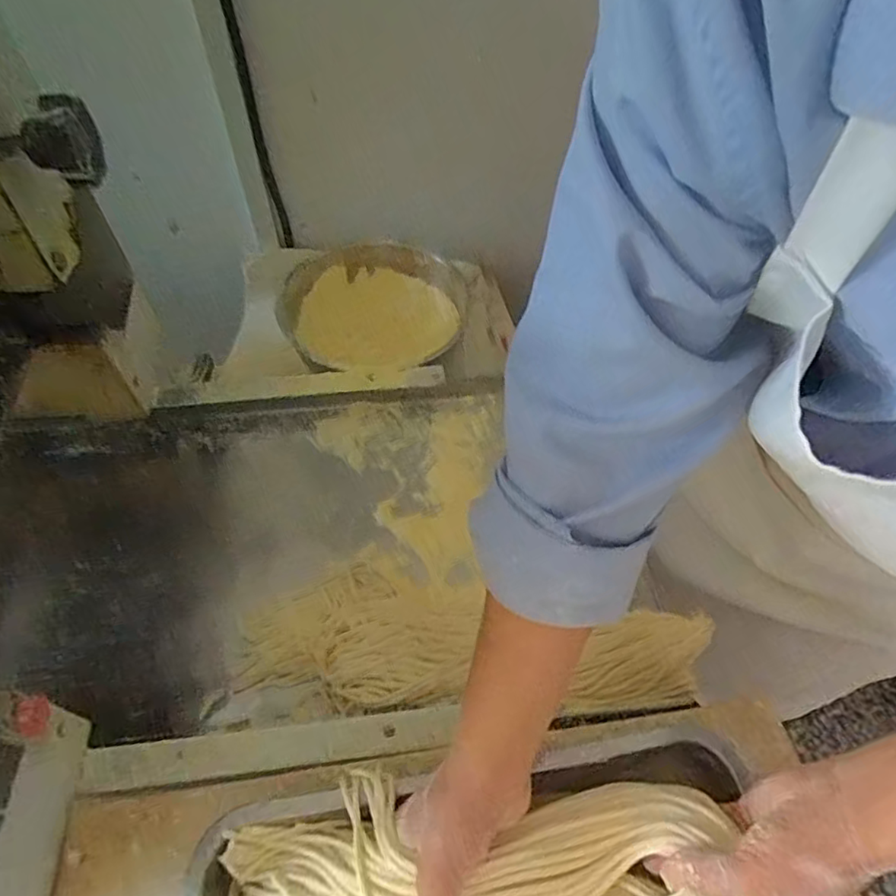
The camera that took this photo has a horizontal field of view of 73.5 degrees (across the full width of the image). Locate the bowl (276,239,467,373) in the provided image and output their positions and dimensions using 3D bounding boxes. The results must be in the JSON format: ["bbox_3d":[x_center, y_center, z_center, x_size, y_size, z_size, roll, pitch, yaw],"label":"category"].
[{"bbox_3d":[-0.102,-0.161,0.835,0.260,0.136,0.238,1,56,-1],"label":"bowl"}]

